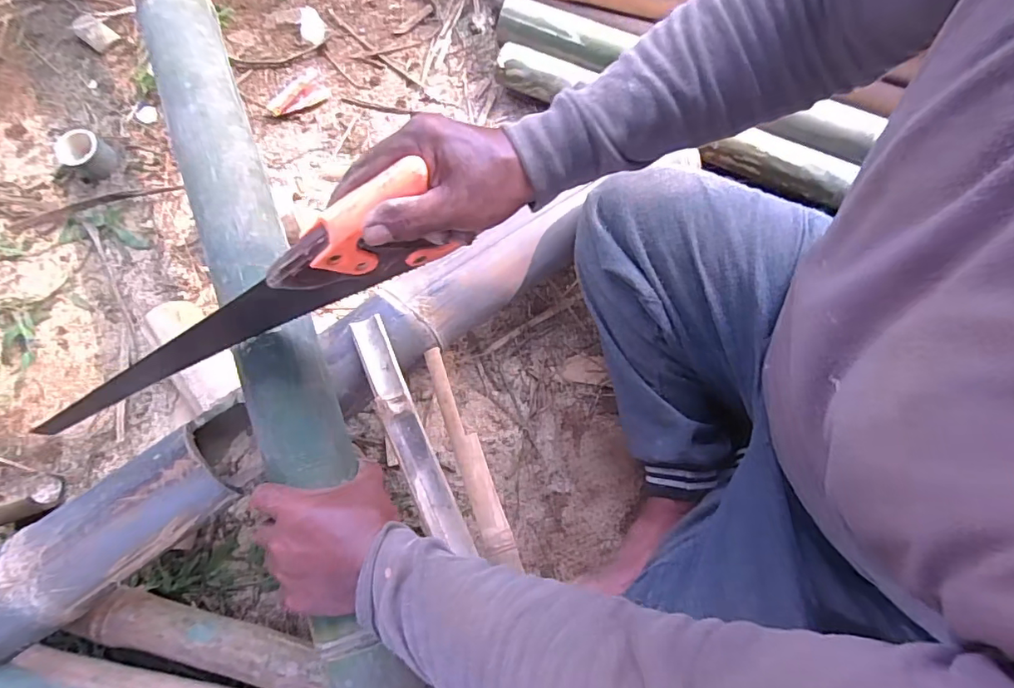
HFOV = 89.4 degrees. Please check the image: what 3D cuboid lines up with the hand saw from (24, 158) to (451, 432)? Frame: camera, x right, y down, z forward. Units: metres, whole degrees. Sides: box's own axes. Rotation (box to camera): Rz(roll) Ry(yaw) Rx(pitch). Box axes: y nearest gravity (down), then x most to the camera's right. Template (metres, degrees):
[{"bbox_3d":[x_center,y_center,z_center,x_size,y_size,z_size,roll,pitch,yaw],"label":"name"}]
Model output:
[{"bbox_3d":[-0.206,-0.019,0.414,0.388,0.091,0.030,-25,77,18],"label":"hand saw"}]

